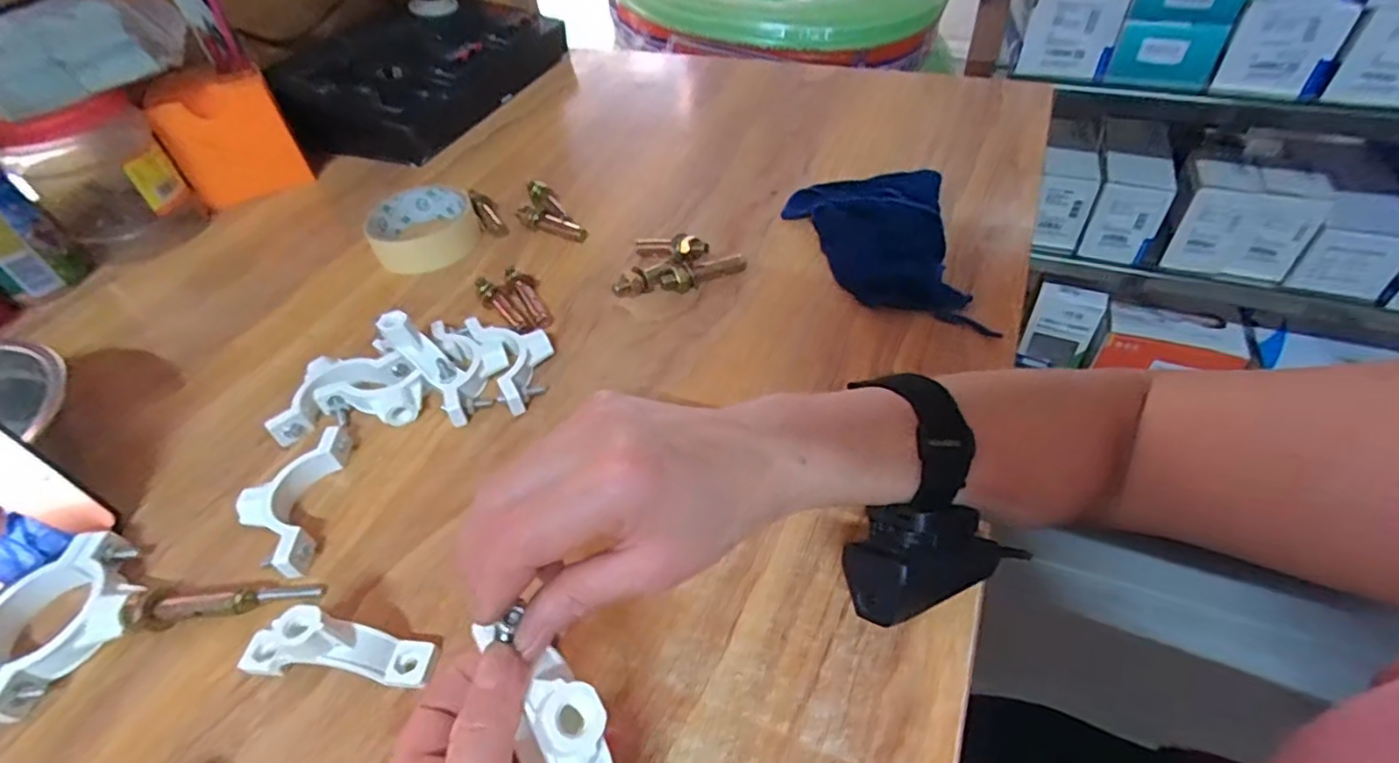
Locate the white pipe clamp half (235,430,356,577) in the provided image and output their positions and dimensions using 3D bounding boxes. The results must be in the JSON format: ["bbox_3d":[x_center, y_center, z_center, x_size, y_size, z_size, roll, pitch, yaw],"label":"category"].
[{"bbox_3d":[-0.227,0.065,0.353,0.045,0.020,0.090,-8,46,-2],"label":"white pipe clamp half"}]

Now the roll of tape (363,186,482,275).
[{"bbox_3d":[-0.229,-0.128,0.534,0.085,0.031,0.085,-3,46,3],"label":"roll of tape"}]

